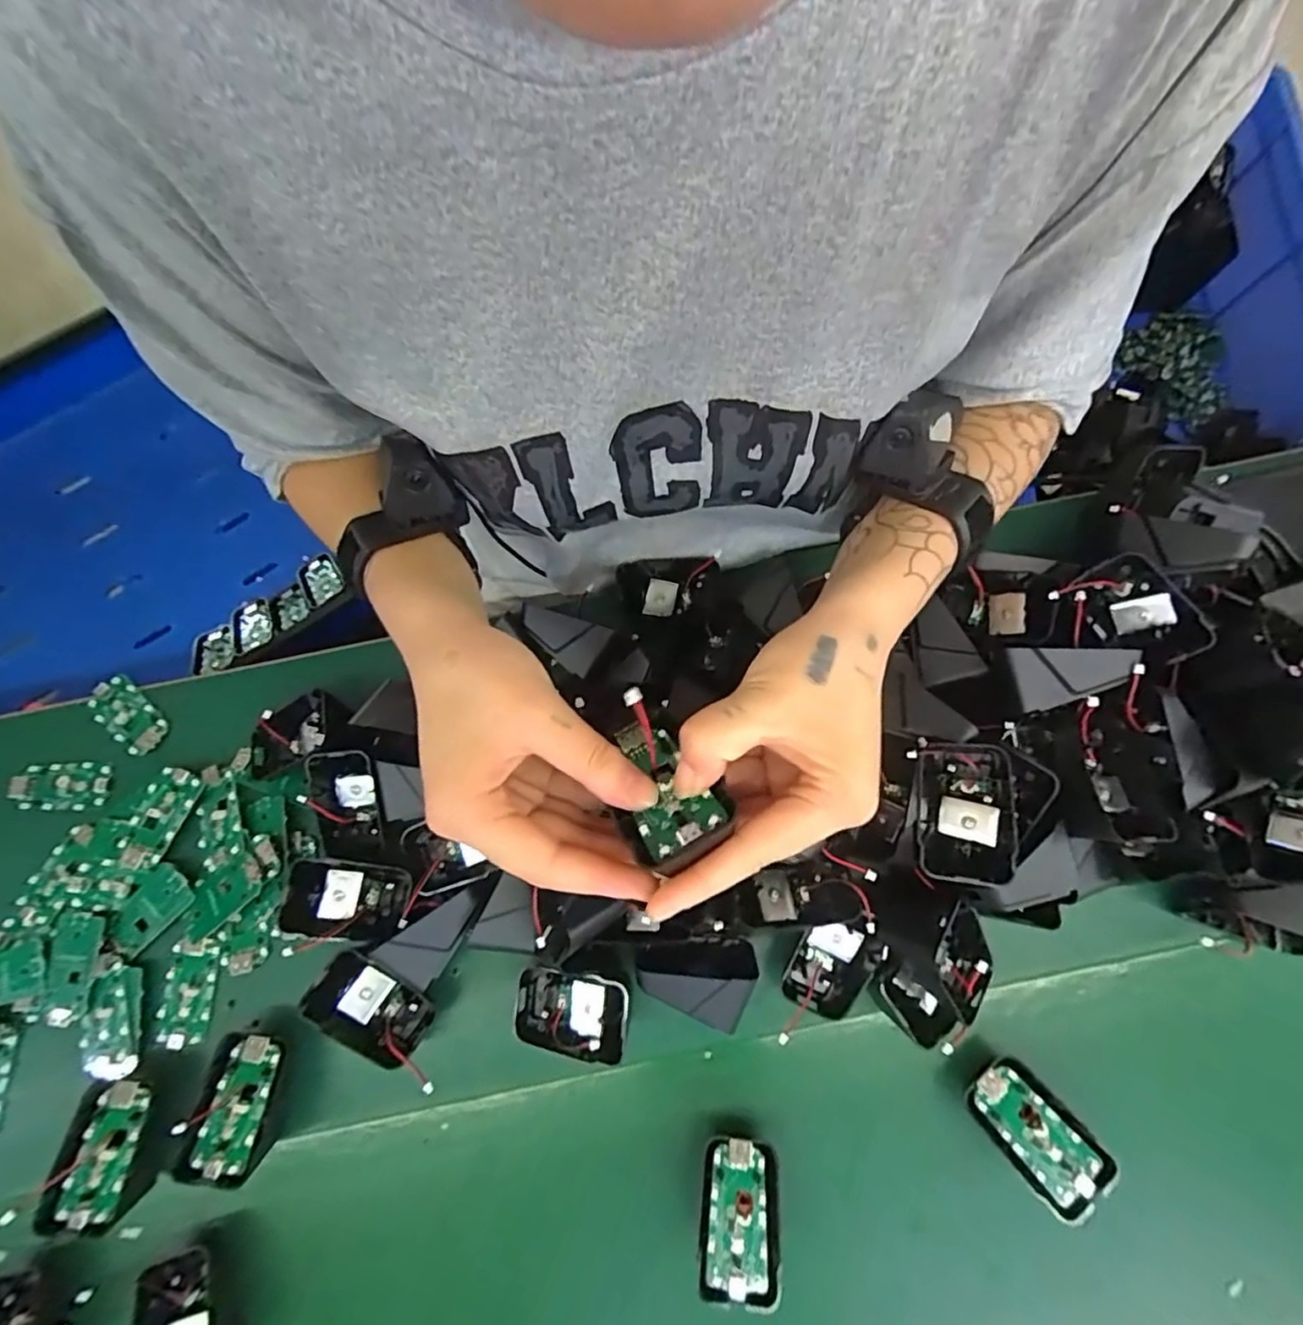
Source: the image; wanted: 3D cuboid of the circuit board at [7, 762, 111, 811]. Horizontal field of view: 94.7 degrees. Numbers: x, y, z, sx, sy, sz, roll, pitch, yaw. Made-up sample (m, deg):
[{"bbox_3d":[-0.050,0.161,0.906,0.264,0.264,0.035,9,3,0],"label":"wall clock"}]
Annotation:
[{"bbox_3d":[-0.401,0.084,0.407,0.061,0.009,0.030,-2,79,0],"label":"circuit board"}]

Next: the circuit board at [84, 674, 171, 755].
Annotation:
[{"bbox_3d":[-0.367,0.037,0.417,0.061,0.006,0.032,41,82,7],"label":"circuit board"}]

